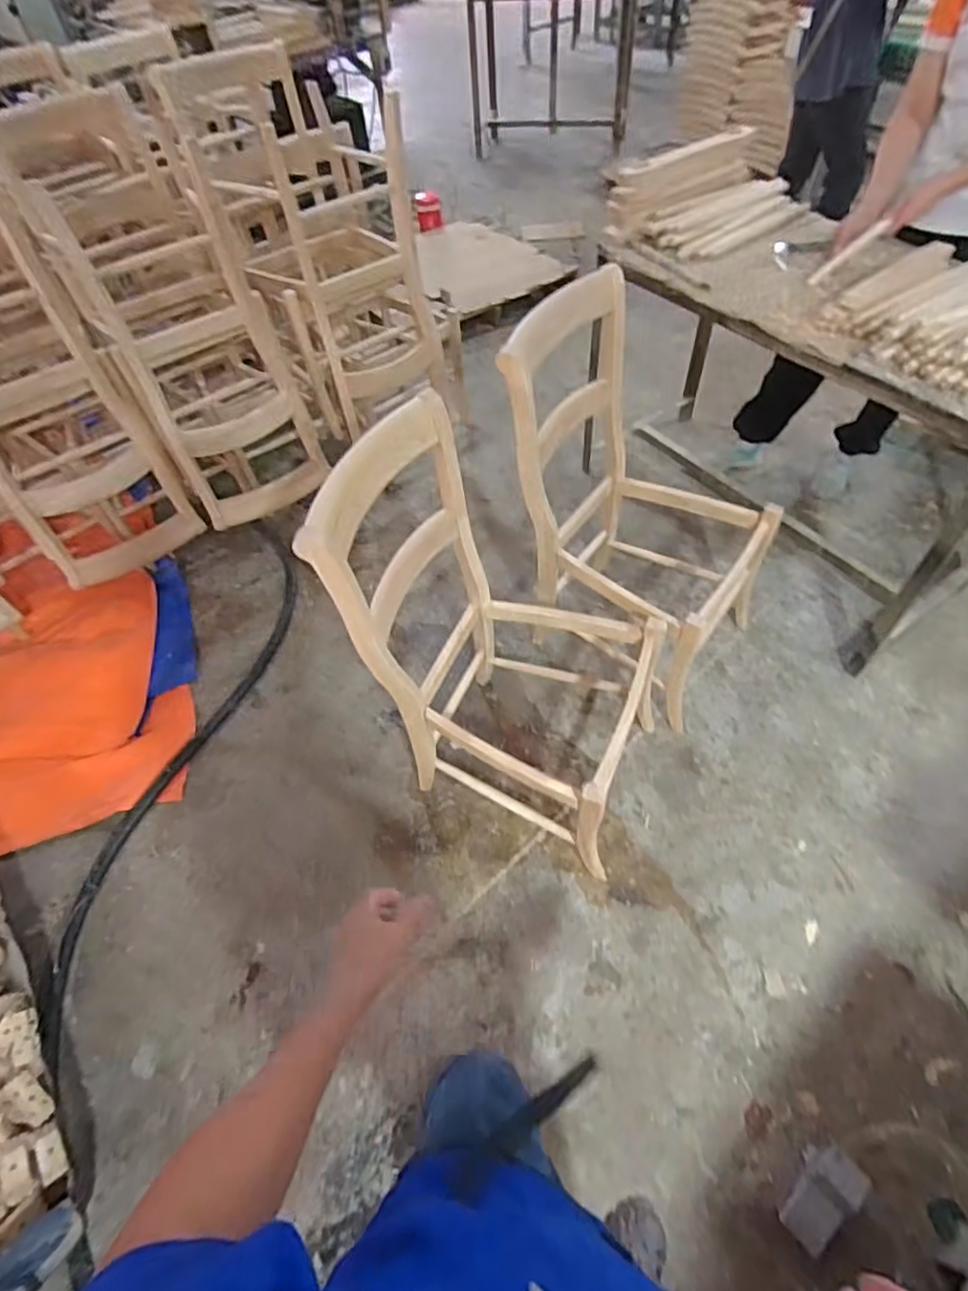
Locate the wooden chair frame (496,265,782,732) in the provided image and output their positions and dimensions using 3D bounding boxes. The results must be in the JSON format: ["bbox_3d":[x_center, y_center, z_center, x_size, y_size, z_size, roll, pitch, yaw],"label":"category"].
[{"bbox_3d":[0.404,-0.333,1.502,0.578,0.858,0.484,33,65,25],"label":"wooden chair frame"}]

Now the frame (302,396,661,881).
[{"bbox_3d":[0.085,0.024,1.316,0.557,0.939,0.517,17,59,17],"label":"frame"}]

